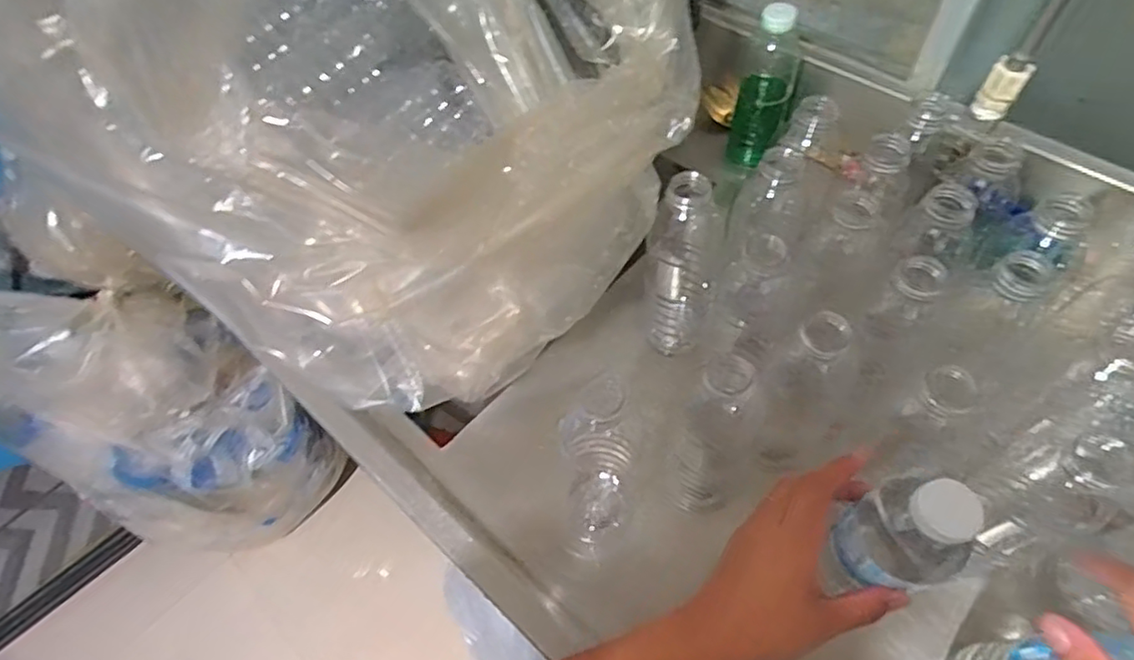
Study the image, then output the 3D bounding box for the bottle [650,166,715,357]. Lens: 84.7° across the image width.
[{"bbox_3d":[0.096,-0.044,0.529,0.053,0.203,0.057,11,60,12],"label":"bottle"}]

